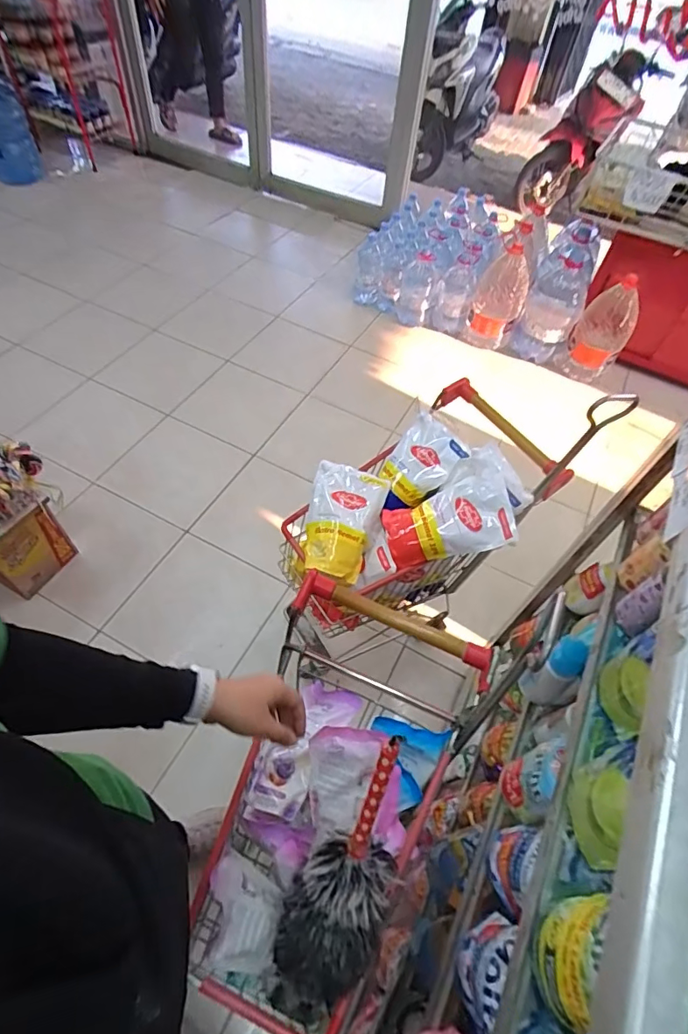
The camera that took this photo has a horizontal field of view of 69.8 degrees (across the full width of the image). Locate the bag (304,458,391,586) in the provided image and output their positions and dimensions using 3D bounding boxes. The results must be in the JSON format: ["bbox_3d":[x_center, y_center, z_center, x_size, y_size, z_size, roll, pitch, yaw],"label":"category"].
[{"bbox_3d":[-0.004,0.008,1.006,0.144,0.060,0.243,13,55,4],"label":"bag"}]

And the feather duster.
[{"bbox_3d":[-0.008,0.484,0.611,0.110,0.506,0.076,19,17,8],"label":"feather duster"}]

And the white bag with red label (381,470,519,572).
[{"bbox_3d":[0.201,0.006,0.964,0.240,0.042,0.147,-15,68,13],"label":"white bag with red label"}]

